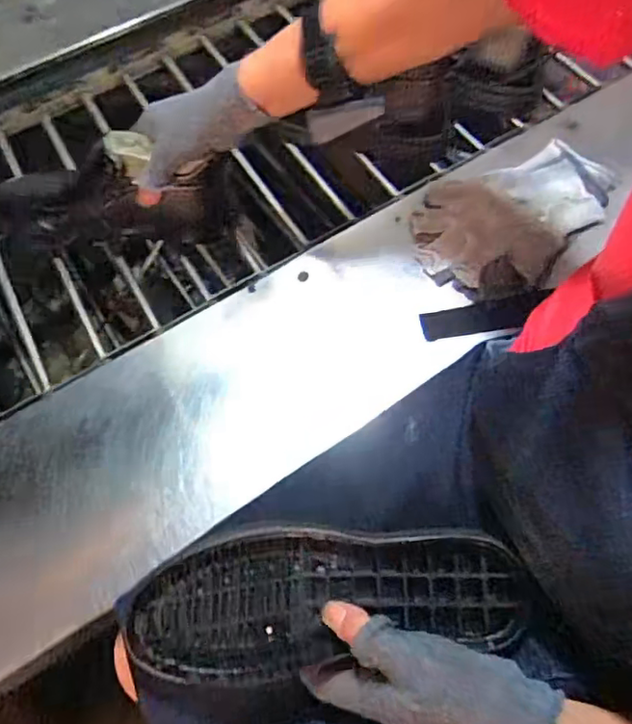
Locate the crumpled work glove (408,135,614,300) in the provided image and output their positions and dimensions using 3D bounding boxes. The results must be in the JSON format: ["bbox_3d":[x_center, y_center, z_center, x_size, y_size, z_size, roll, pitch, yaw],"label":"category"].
[{"bbox_3d":[0.207,-0.160,0.664,0.217,0.025,0.148,-41,68,-15],"label":"crumpled work glove"}]

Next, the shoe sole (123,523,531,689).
[{"bbox_3d":[0.005,0.172,0.449,0.281,0.029,0.101,-9,64,5],"label":"shoe sole"}]

